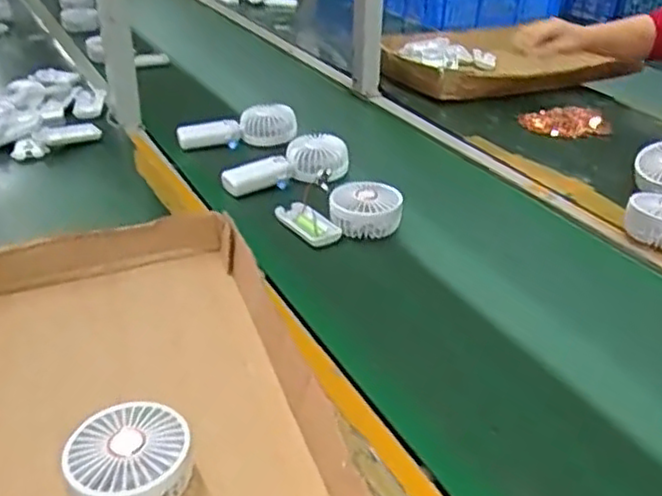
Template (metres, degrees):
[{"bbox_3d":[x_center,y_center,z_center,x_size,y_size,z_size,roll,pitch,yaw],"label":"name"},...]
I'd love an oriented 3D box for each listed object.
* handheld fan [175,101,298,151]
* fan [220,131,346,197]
[{"bbox_3d":[-0.143,-0.187,1.081,0.181,0.036,0.075,-11,33,-20],"label":"handheld fan"},{"bbox_3d":[-0.048,-0.114,0.966,0.194,0.036,0.085,-24,38,-36],"label":"fan"}]

